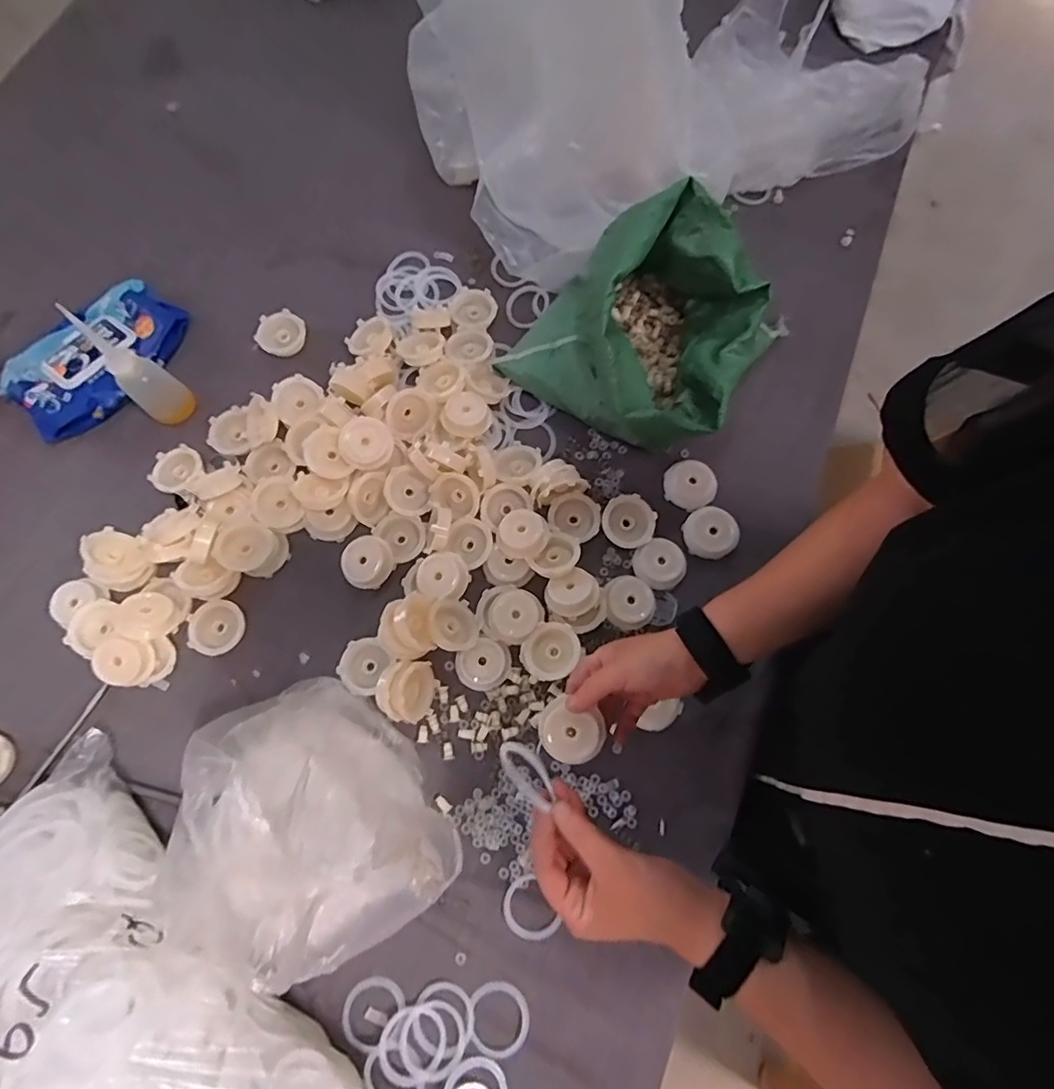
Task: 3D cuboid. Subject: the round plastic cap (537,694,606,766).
[{"bbox_3d":[0.036,0.153,0.456,0.053,0.021,0.046,39,78,10],"label":"round plastic cap"}]

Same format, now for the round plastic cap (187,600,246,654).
[{"bbox_3d":[-0.311,0.083,0.560,0.053,0.016,0.049,0,74,0],"label":"round plastic cap"}]

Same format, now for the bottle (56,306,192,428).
[{"bbox_3d":[-0.403,-0.178,0.568,0.038,0.140,0.047,39,78,10],"label":"bottle"}]

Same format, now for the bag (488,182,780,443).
[{"bbox_3d":[0.128,-0.222,0.566,0.225,0.161,0.227,43,79,11],"label":"bag"}]

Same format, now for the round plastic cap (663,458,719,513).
[{"bbox_3d":[0.172,-0.062,0.590,0.054,0.022,0.047,31,77,9],"label":"round plastic cap"}]

